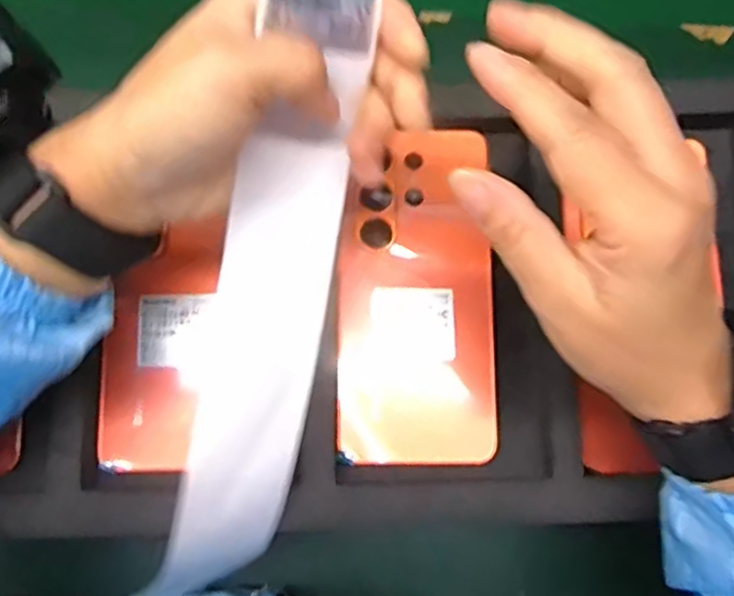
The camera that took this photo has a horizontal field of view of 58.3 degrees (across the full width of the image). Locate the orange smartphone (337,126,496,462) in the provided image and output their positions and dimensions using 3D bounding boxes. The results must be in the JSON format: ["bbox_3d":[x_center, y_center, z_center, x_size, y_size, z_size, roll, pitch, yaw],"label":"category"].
[{"bbox_3d":[0.025,-0.003,0.332,0.076,0.005,0.163,-1,80,-1],"label":"orange smartphone"}]

